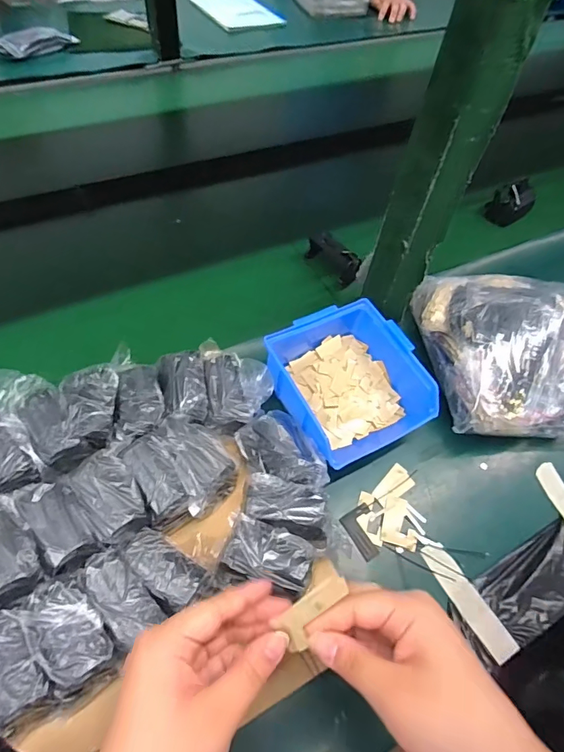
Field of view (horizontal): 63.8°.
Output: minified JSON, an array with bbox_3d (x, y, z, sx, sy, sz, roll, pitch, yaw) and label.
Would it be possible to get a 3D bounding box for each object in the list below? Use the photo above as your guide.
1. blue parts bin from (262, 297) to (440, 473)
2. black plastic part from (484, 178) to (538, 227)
[{"bbox_3d":[0.061,0.007,0.435,0.129,0.058,0.138,-24,64,-20],"label":"blue parts bin"},{"bbox_3d":[0.333,-0.253,0.659,0.070,0.040,0.042,-35,68,-25],"label":"black plastic part"}]

